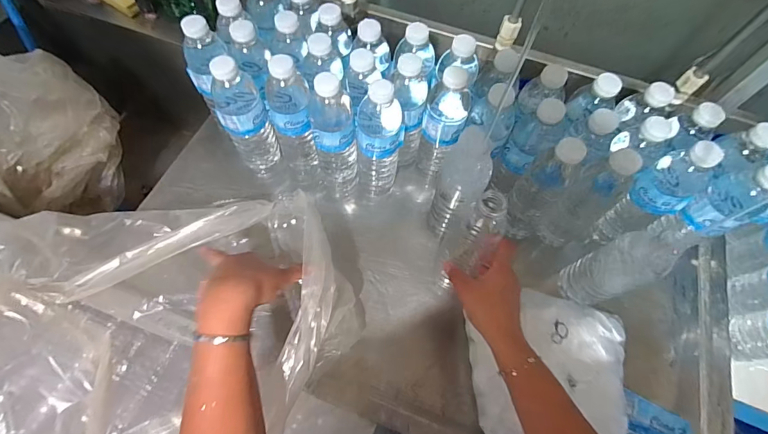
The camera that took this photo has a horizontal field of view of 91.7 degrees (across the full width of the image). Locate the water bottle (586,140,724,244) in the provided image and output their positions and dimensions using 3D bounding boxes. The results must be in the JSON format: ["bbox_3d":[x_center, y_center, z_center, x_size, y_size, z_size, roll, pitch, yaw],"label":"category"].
[{"bbox_3d":[0.365,-0.026,0.516,0.076,0.204,0.065,-13,65,-9],"label":"water bottle"}]

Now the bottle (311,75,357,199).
[{"bbox_3d":[-0.072,-0.108,0.544,0.064,0.212,0.064,5,63,-1],"label":"bottle"}]

